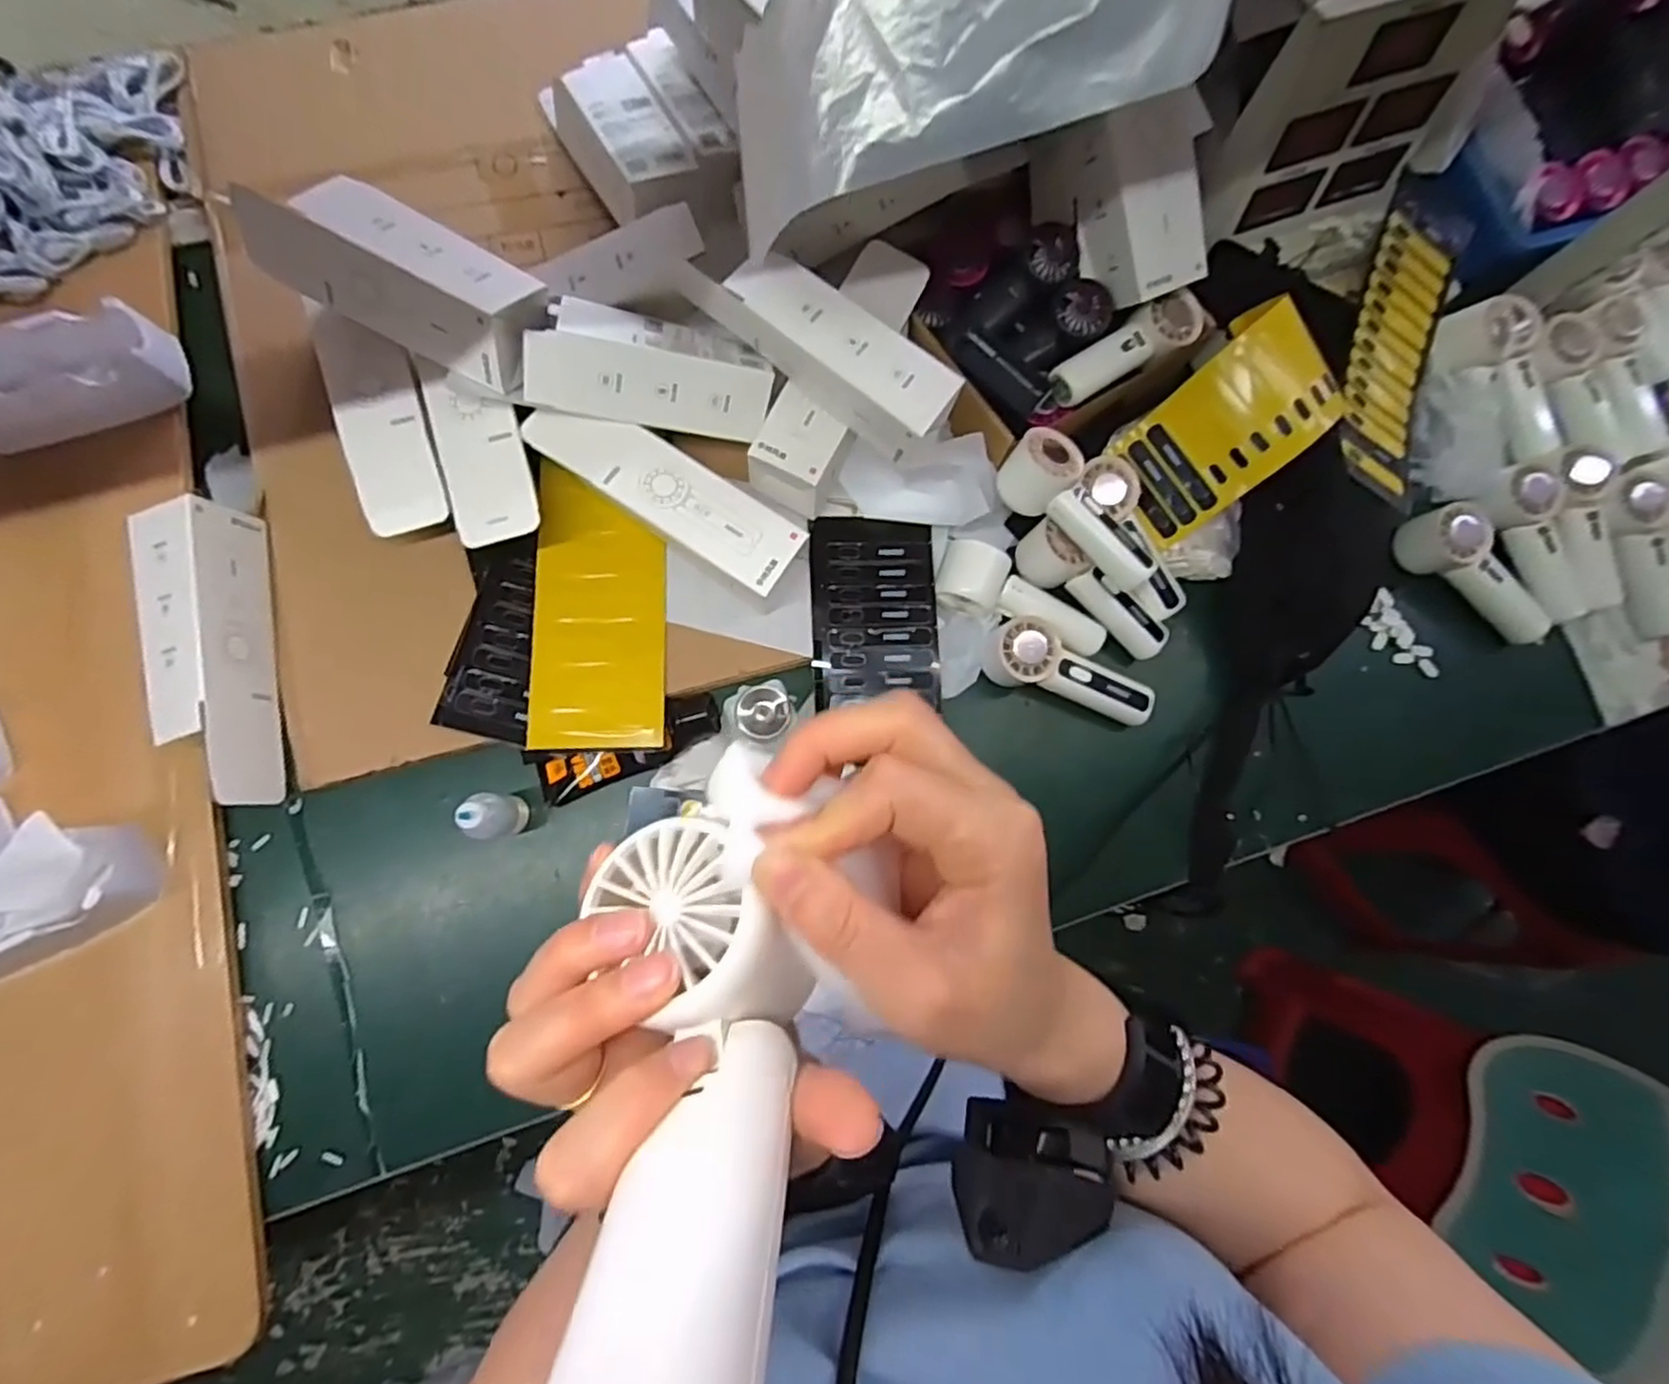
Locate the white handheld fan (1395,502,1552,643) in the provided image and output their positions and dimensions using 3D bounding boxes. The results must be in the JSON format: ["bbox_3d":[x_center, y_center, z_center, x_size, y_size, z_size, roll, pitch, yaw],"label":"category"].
[{"bbox_3d":[0.626,-0.120,0.692,0.173,0.048,0.064,33,80,1],"label":"white handheld fan"}]

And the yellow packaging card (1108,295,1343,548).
[{"bbox_3d":[0.341,-0.233,0.644,0.182,0.025,0.114,-39,81,31],"label":"yellow packaging card"}]

